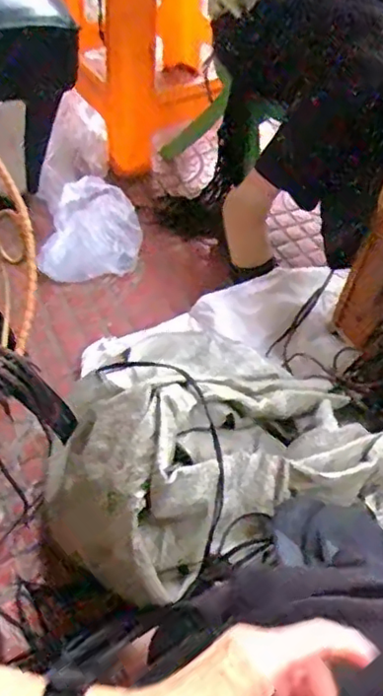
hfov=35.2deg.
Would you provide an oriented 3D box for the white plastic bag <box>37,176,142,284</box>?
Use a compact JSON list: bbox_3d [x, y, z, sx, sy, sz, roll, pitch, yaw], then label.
[{"bbox_3d":[-0.190,-0.223,1.116,0.183,0.121,0.162,-7,53,-6],"label":"white plastic bag"}]

